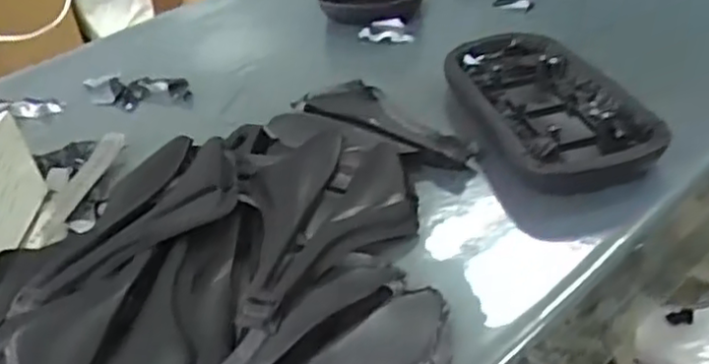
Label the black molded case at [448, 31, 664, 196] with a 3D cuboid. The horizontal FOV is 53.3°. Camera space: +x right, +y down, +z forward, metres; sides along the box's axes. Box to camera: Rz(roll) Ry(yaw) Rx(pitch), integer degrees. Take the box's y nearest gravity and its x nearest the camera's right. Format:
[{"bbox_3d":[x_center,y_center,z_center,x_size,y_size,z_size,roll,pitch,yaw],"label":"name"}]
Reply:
[{"bbox_3d":[0.199,-0.076,0.761,0.159,0.052,0.290,-14,38,-10],"label":"black molded case"}]

